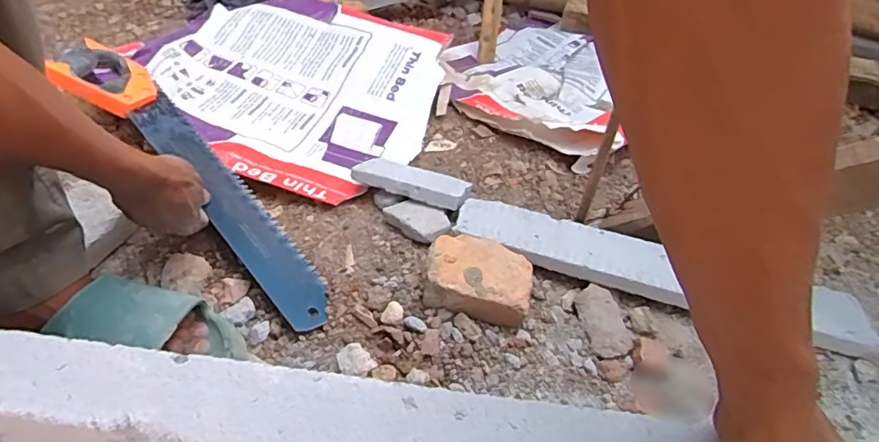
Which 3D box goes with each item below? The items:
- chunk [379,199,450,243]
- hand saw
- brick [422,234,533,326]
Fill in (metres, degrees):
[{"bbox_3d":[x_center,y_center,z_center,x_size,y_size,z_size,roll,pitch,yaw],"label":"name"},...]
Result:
[{"bbox_3d":[-0.027,-0.004,0.644,0.091,0.022,0.050,35,49,30],"label":"chunk"},{"bbox_3d":[-0.302,-0.057,0.647,0.101,0.037,0.520,-32,65,-35],"label":"hand saw"},{"bbox_3d":[0.040,0.060,0.565,0.108,0.050,0.081,12,41,9],"label":"brick"}]

